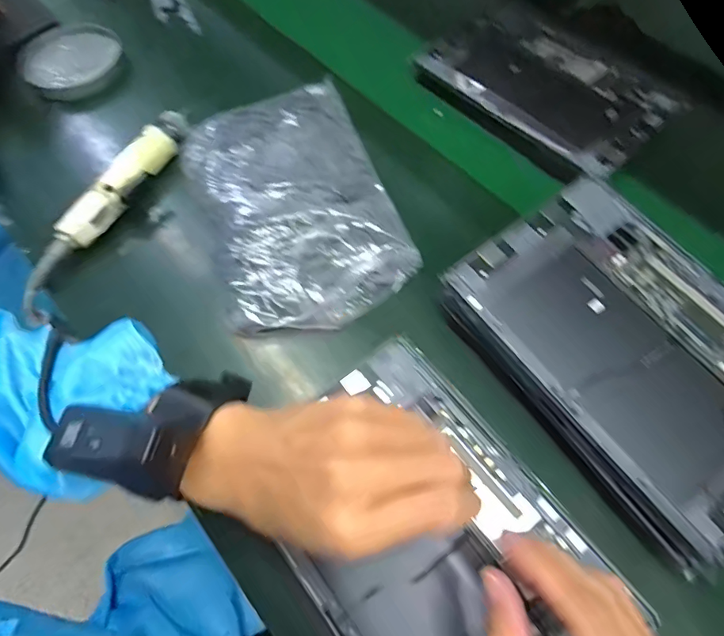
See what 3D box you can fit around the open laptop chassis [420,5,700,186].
[{"bbox_3d":[0.201,-0.257,0.528,0.171,0.036,0.253,-41,70,-18],"label":"open laptop chassis"}]

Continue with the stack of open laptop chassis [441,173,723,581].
[{"bbox_3d":[0.201,0.023,0.360,0.173,0.044,0.251,-35,69,-16],"label":"stack of open laptop chassis"}]

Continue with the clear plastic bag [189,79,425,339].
[{"bbox_3d":[-0.069,-0.116,0.470,0.177,0.045,0.273,-18,65,-9],"label":"clear plastic bag"}]

